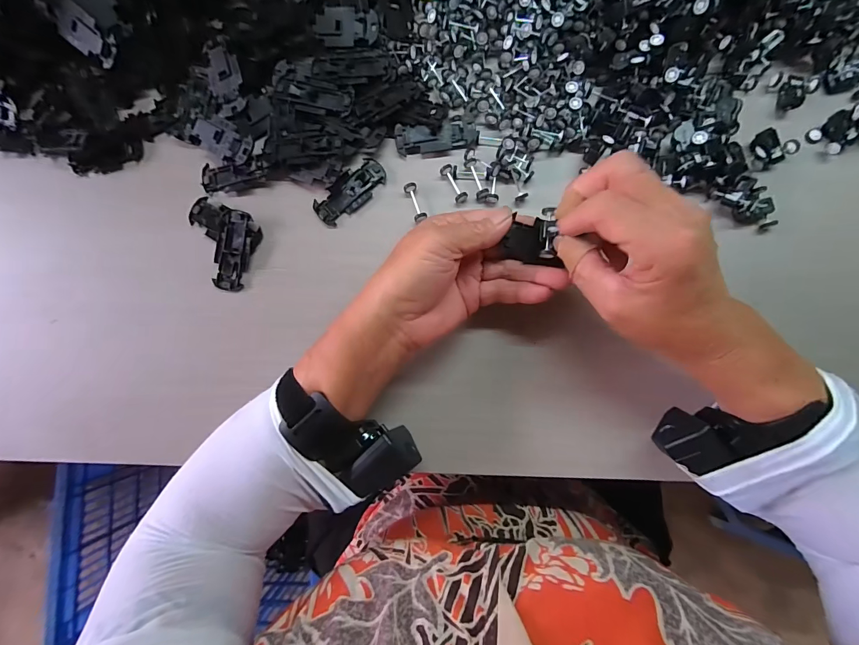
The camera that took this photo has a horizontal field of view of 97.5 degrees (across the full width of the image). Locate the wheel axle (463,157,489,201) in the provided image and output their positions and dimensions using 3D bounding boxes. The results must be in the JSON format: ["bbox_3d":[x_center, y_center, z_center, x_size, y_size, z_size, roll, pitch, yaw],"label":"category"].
[{"bbox_3d":[0.038,-0.115,0.304,0.010,0.007,0.036,-21,87,2],"label":"wheel axle"}]

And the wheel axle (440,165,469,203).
[{"bbox_3d":[0.020,-0.112,0.305,0.010,0.009,0.033,-27,87,2],"label":"wheel axle"}]

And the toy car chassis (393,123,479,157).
[{"bbox_3d":[0.006,-0.150,0.305,0.066,0.004,0.021,0,88,3],"label":"toy car chassis"}]

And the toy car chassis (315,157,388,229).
[{"bbox_3d":[-0.065,-0.108,0.309,0.065,0.006,0.028,-40,87,1],"label":"toy car chassis"}]

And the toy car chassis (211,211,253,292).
[{"bbox_3d":[-0.162,-0.059,0.312,0.027,0.008,0.064,7,89,3],"label":"toy car chassis"}]

